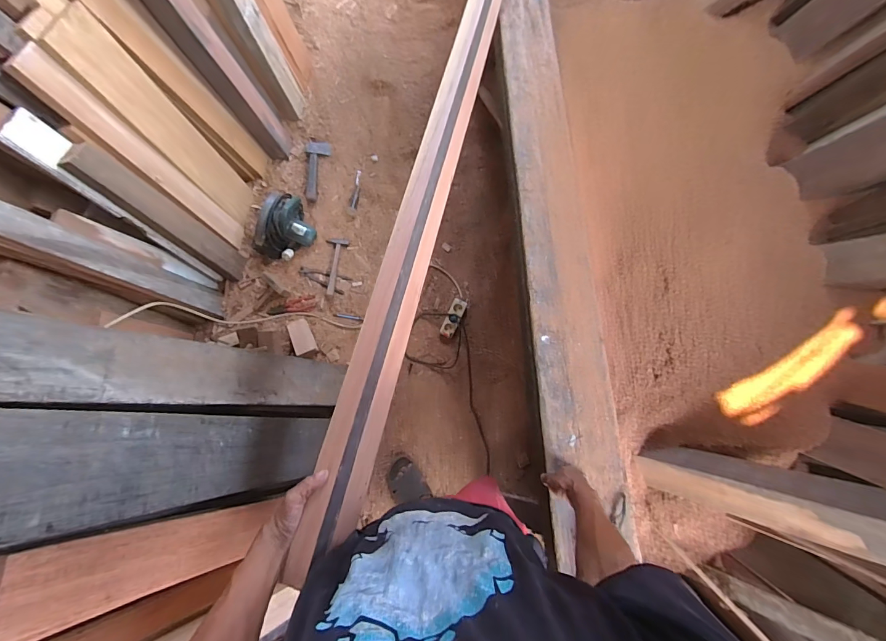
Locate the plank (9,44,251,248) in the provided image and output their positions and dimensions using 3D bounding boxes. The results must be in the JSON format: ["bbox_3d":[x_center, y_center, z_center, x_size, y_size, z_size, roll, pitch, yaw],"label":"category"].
[{"bbox_3d":[-0.967,-0.508,1.296,0.032,0.755,0.111,17,70,30],"label":"plank"}]

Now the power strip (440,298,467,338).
[{"bbox_3d":[0.044,-0.009,1.561,0.059,0.032,0.159,25,88,6],"label":"power strip"}]

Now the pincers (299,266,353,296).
[{"bbox_3d":[-0.494,-0.165,1.578,0.218,0.019,0.083,13,71,2],"label":"pincers"}]

